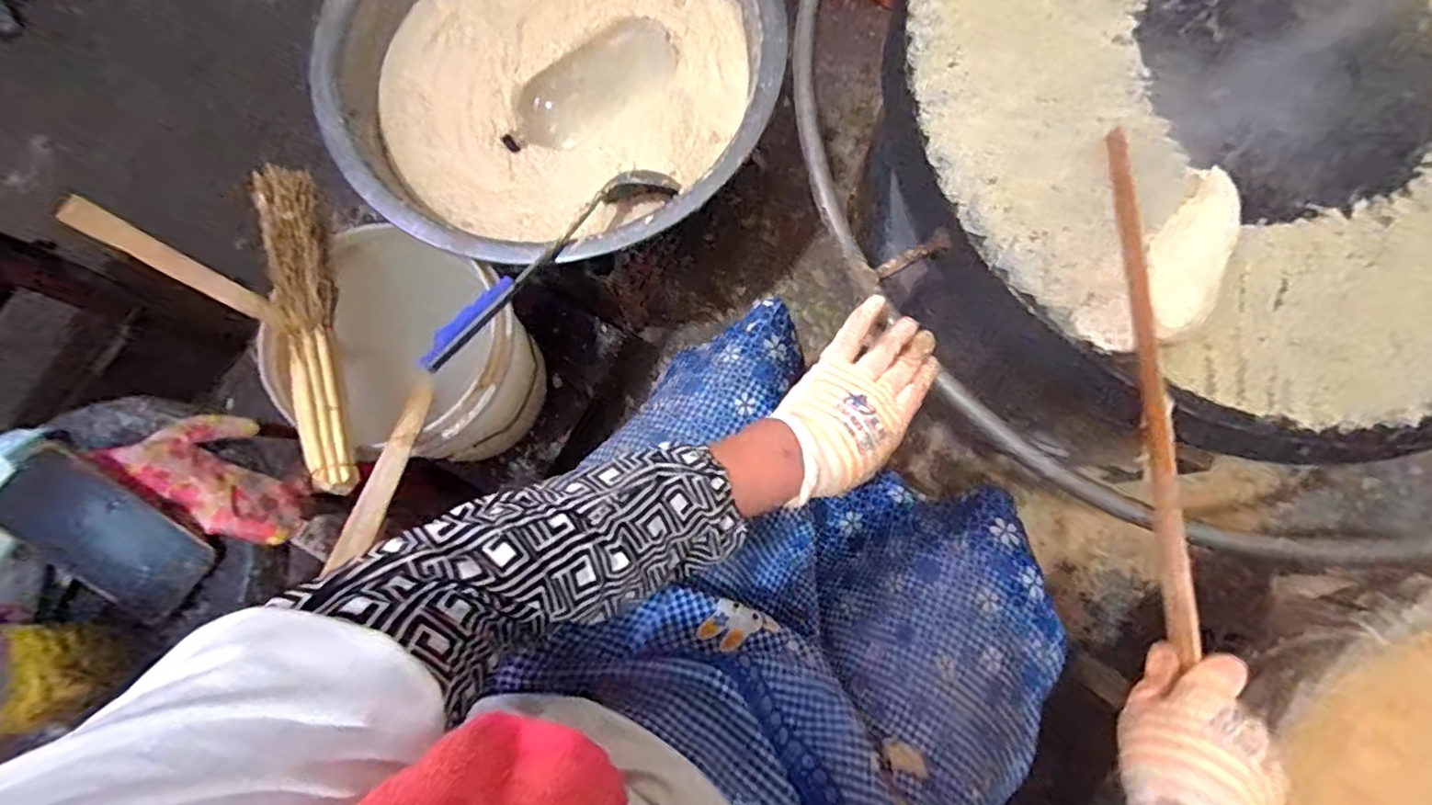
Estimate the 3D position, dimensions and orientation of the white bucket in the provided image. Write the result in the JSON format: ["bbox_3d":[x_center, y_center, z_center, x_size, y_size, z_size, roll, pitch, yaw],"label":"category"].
[{"bbox_3d":[-0.345,-0.057,0.749,0.242,0.220,0.230,0,78,1],"label":"white bucket"}]

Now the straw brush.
[{"bbox_3d":[-0.411,-0.077,0.628,0.077,0.064,0.347,-21,79,-3],"label":"straw brush"}]

